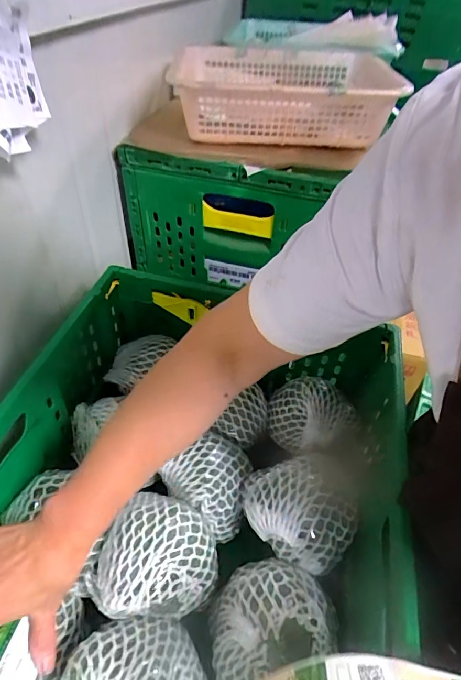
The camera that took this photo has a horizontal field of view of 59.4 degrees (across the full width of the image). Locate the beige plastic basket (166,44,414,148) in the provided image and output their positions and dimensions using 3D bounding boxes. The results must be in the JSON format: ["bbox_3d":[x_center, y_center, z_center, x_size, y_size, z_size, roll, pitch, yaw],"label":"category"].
[{"bbox_3d":[0.099,-0.413,0.679,0.366,0.086,0.302,3,45,-1],"label":"beige plastic basket"}]

